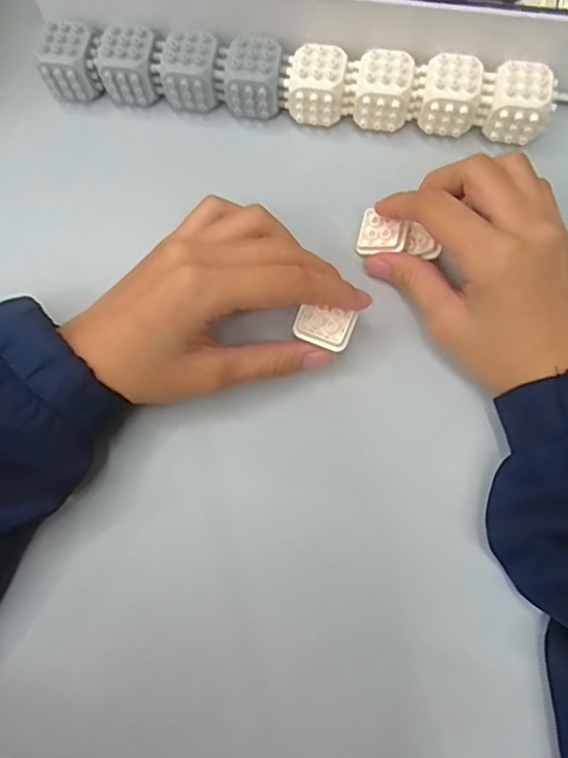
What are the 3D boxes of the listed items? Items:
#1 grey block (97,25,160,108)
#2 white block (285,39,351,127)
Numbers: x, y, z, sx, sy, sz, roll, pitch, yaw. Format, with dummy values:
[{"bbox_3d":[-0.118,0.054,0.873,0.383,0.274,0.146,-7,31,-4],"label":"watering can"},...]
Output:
[{"bbox_3d":[-0.091,-0.183,0.340,0.031,0.032,0.027,1,74,3],"label":"grey block"},{"bbox_3d":[0.019,-0.170,0.330,0.035,0.028,0.034,3,74,3],"label":"white block"}]

